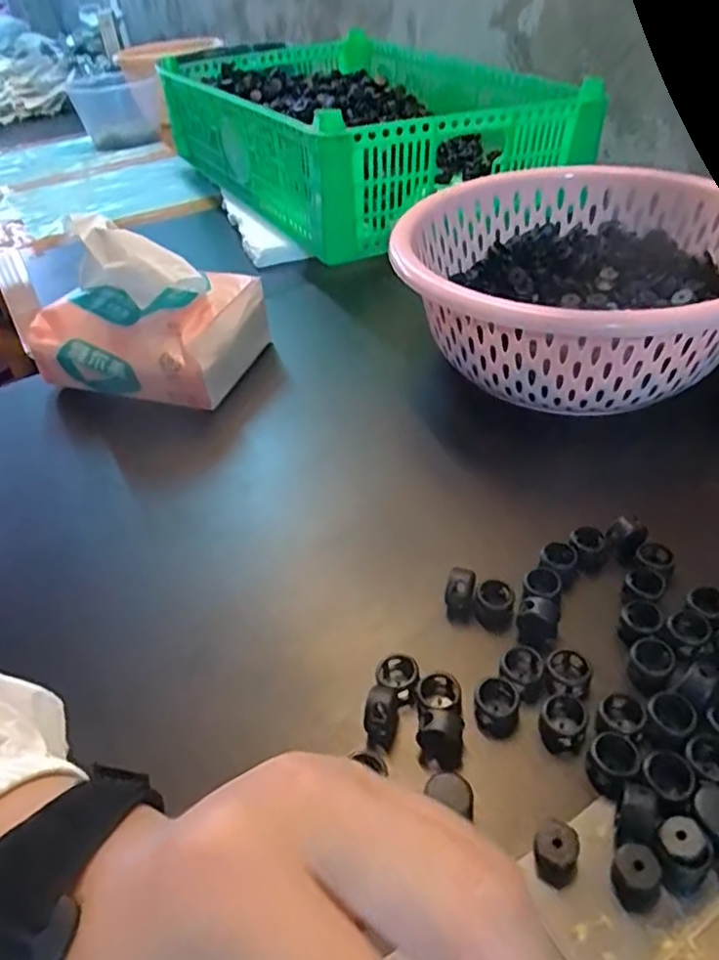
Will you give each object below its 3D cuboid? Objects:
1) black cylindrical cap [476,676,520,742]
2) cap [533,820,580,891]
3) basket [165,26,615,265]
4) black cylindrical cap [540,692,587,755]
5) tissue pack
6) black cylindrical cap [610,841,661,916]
[{"bbox_3d":[0.053,0.087,0.249,0.016,0.014,0.020,6,42,14],"label":"black cylindrical cap"},{"bbox_3d":[0.063,0.120,0.208,0.014,0.013,0.015,-4,41,3],"label":"cap"},{"bbox_3d":[-0.010,-0.397,0.734,0.287,0.119,0.486,-23,43,-18],"label":"basket"},{"bbox_3d":[0.077,0.091,0.244,0.016,0.012,0.020,14,45,22],"label":"black cylindrical cap"},{"bbox_3d":[-0.149,-0.115,0.442,0.139,0.099,0.094,8,43,16],"label":"tissue pack"},{"bbox_3d":[0.086,0.123,0.201,0.014,0.013,0.015,-4,41,3],"label":"black cylindrical cap"}]

